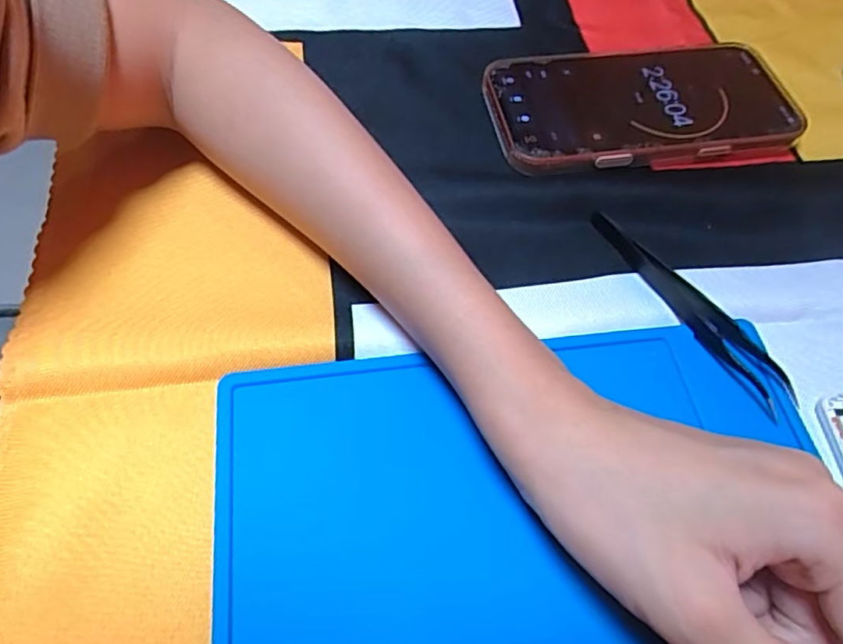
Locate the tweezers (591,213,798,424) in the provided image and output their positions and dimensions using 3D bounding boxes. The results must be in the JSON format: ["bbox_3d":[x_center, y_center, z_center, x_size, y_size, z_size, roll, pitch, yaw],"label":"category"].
[{"bbox_3d":[0.117,-0.009,0.261,0.016,0.007,0.111,-26,64,-18],"label":"tweezers"}]

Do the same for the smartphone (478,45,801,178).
[{"bbox_3d":[0.120,-0.119,0.326,0.163,0.013,0.083,-10,60,-10],"label":"smartphone"}]

